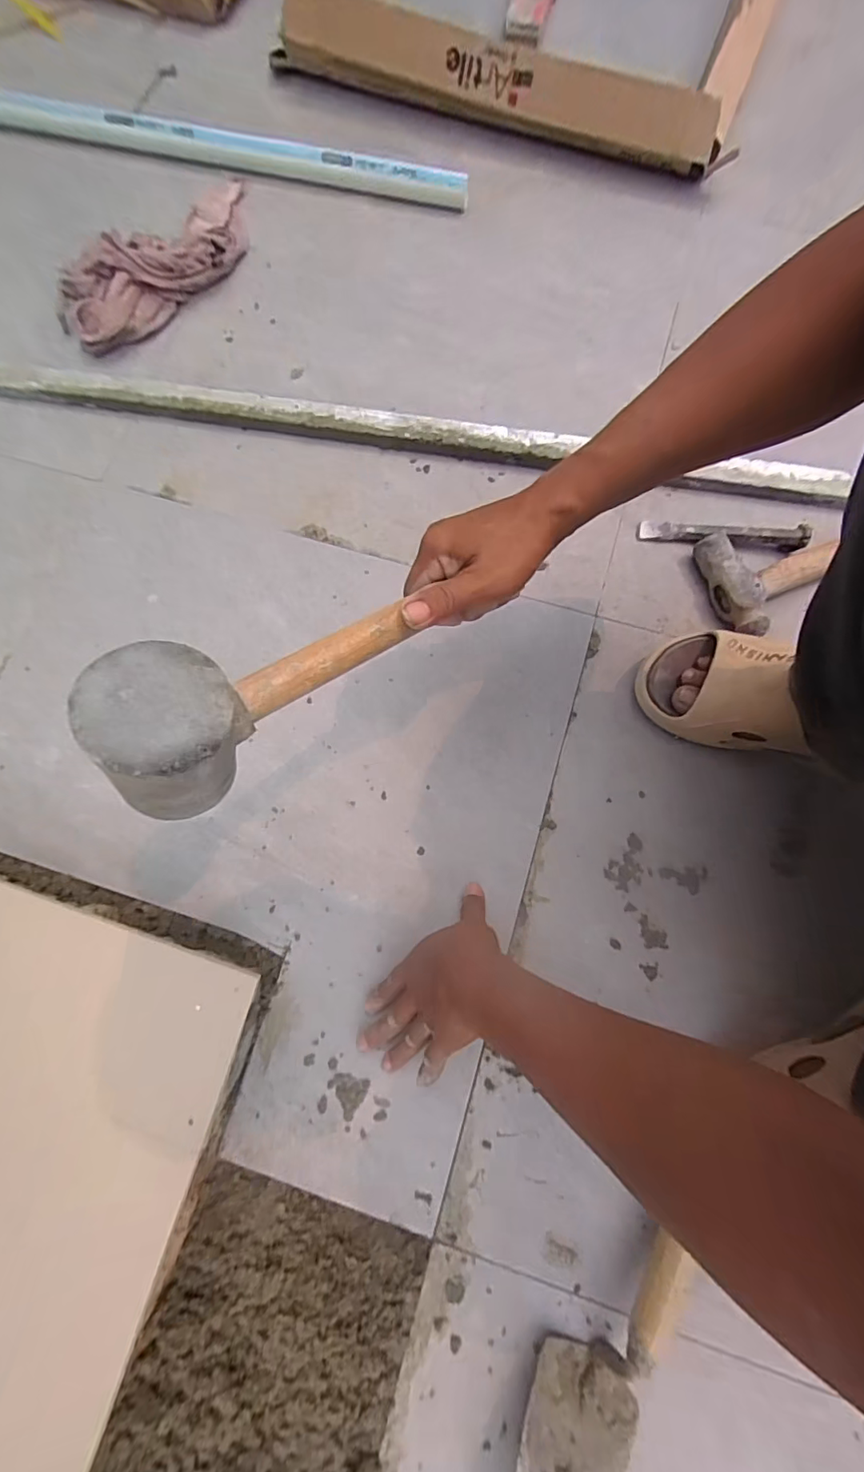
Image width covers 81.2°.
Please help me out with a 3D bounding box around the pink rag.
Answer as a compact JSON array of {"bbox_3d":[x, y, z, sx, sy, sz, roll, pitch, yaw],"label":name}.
[{"bbox_3d":[-0.332,-0.597,0.622,0.112,0.056,0.303,37,81,7],"label":"pink rag"}]

